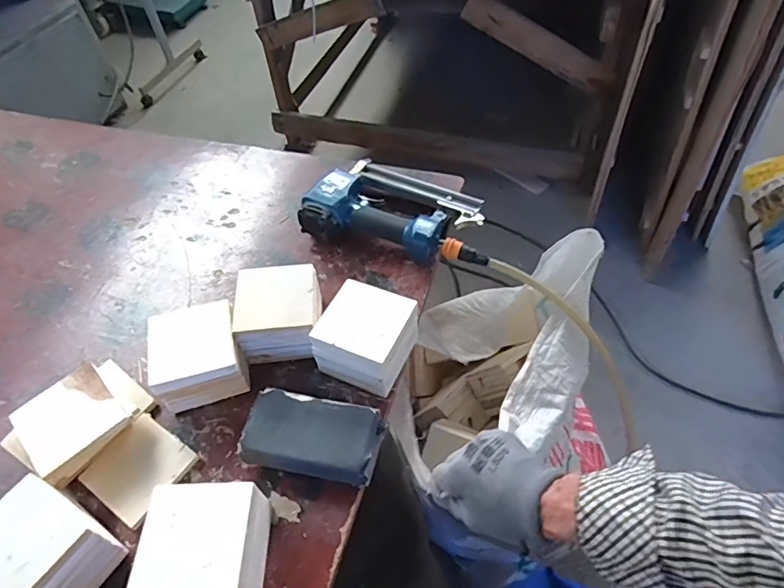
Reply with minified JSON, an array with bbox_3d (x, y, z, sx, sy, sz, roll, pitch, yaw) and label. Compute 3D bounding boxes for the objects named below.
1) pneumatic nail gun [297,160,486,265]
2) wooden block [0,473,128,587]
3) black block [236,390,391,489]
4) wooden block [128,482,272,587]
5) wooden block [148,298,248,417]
[{"bbox_3d":[0.007,-0.127,0.726,0.233,0.067,0.157,14,55,11],"label":"pneumatic nail gun"},{"bbox_3d":[-0.319,0.239,0.459,0.099,0.085,0.089,29,59,21],"label":"wooden block"},{"bbox_3d":[-0.084,0.154,0.539,0.140,0.041,0.077,9,54,8],"label":"black block"},{"bbox_3d":[-0.166,0.231,0.458,0.099,0.078,0.094,-2,52,2],"label":"wooden block"},{"bbox_3d":[-0.220,0.074,0.582,0.092,0.075,0.096,-12,54,-8],"label":"wooden block"}]

